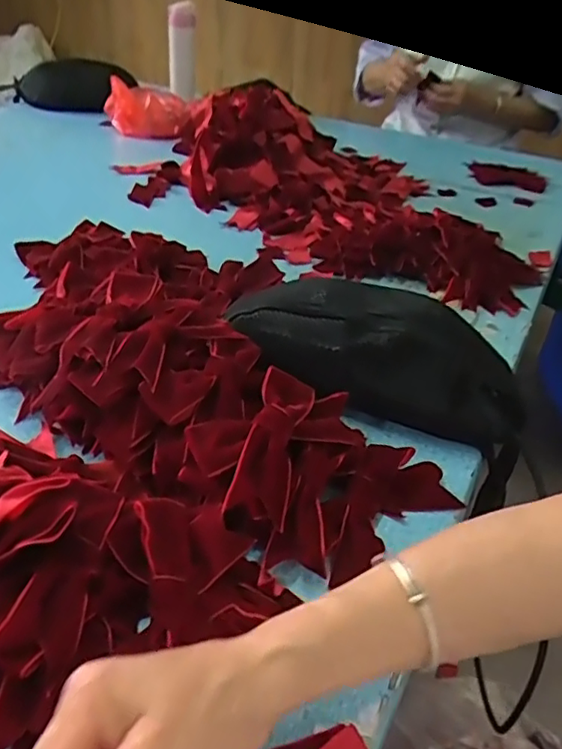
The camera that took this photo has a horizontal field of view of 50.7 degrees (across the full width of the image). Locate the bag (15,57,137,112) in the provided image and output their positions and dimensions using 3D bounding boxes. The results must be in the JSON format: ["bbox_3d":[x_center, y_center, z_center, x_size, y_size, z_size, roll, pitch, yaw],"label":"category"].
[{"bbox_3d":[-0.468,-0.627,1.295,0.276,0.108,0.052,11,33,34],"label":"bag"}]

